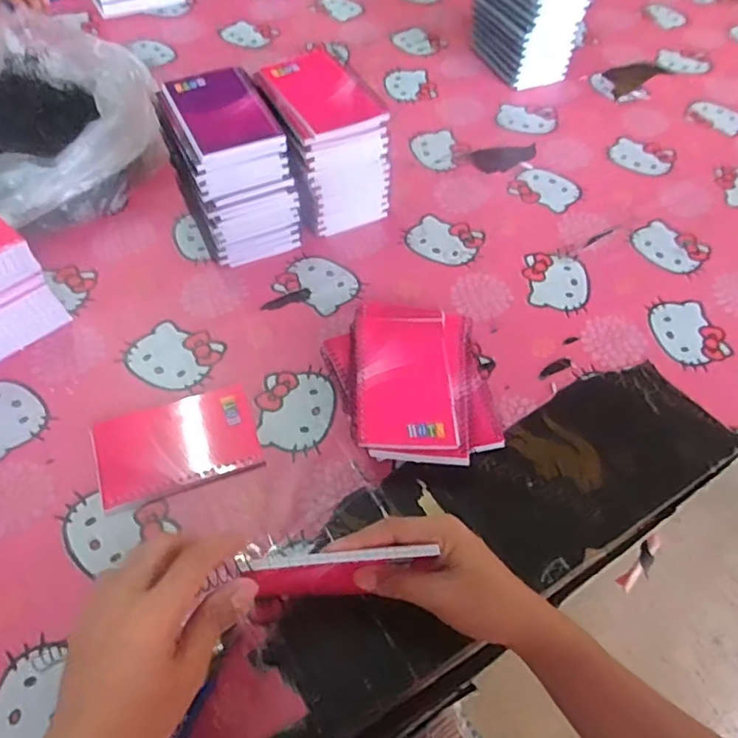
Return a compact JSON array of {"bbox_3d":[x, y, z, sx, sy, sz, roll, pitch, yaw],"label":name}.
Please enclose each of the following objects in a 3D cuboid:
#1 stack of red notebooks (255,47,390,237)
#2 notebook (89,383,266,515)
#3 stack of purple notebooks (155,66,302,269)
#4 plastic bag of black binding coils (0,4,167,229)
[{"bbox_3d":[-0.052,-0.233,0.634,0.102,0.135,0.132,-26,60,-19],"label":"stack of red notebooks"},{"bbox_3d":[-0.162,0.063,0.500,0.129,0.008,0.083,-17,57,-14],"label":"notebook"},{"bbox_3d":[-0.141,-0.201,0.606,0.096,0.132,0.131,-22,59,-17],"label":"stack of purple notebooks"},{"bbox_3d":[-0.375,-0.255,0.631,0.262,0.135,0.230,-38,64,-25],"label":"plastic bag of black binding coils"}]

